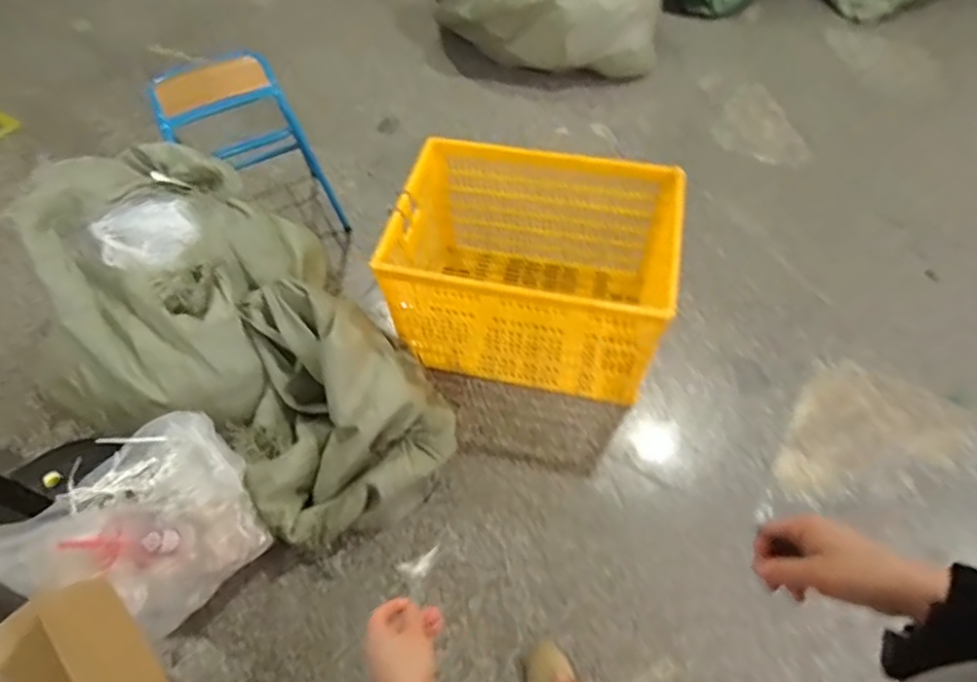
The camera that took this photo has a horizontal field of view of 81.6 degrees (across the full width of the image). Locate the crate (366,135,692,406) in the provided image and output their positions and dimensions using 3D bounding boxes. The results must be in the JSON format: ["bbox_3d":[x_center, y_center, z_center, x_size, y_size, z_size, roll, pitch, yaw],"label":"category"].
[{"bbox_3d":[0.102,-0.206,1.499,0.685,0.407,0.537,10,58,8],"label":"crate"}]

